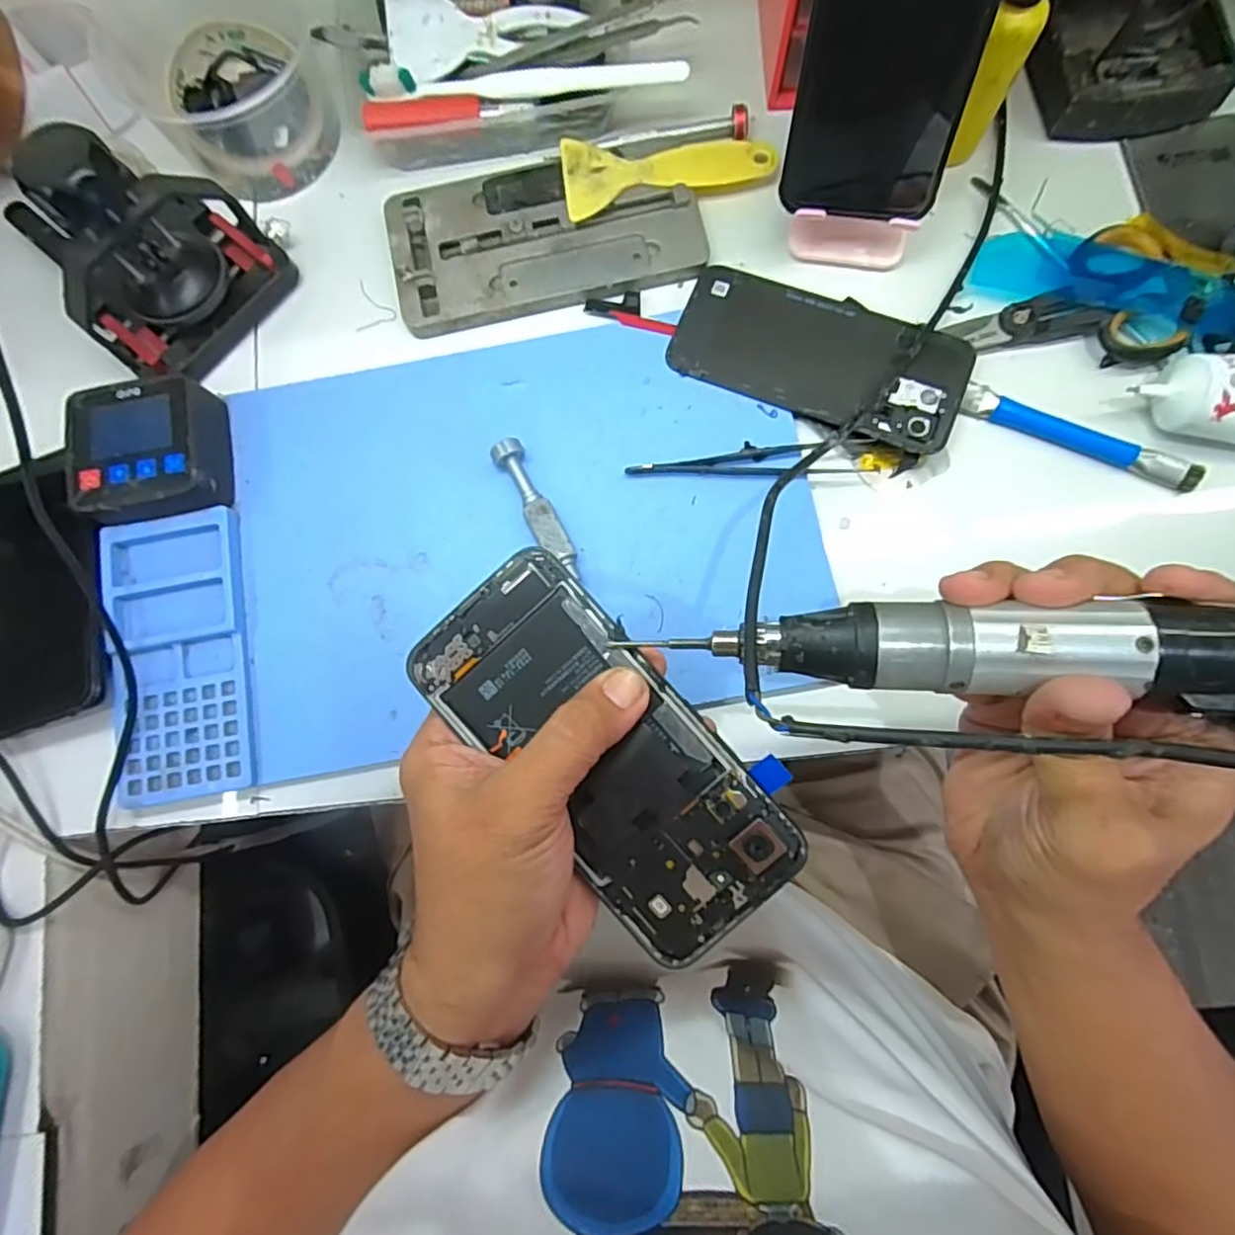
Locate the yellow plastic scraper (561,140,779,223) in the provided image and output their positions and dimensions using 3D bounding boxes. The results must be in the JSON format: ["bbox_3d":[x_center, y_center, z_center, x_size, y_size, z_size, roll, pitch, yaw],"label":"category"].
[{"bbox_3d":[0.031,-0.262,0.379,0.124,0.006,0.049,-6,80,2],"label":"yellow plastic scraper"}]

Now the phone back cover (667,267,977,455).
[{"bbox_3d":[0.112,-0.146,0.356,0.156,0.011,0.072,23,82,7],"label":"phone back cover"}]

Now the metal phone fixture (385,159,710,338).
[{"bbox_3d":[-0.044,-0.226,0.377,0.176,0.007,0.091,-14,80,1],"label":"metal phone fixture"}]

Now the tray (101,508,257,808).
[{"bbox_3d":[-0.230,0.020,0.341,0.069,0.011,0.146,-10,80,1],"label":"tray"}]

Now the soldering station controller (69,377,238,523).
[{"bbox_3d":[-0.251,-0.089,0.349,0.070,0.032,0.076,-13,80,1],"label":"soldering station controller"}]

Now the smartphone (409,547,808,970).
[{"bbox_3d":[-0.004,0.053,0.246,0.072,0.011,0.160,-42,88,-4],"label":"smartphone"}]

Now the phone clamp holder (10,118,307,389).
[{"bbox_3d":[-0.250,-0.196,0.331,0.072,0.103,0.106,35,84,8],"label":"phone clamp holder"}]

